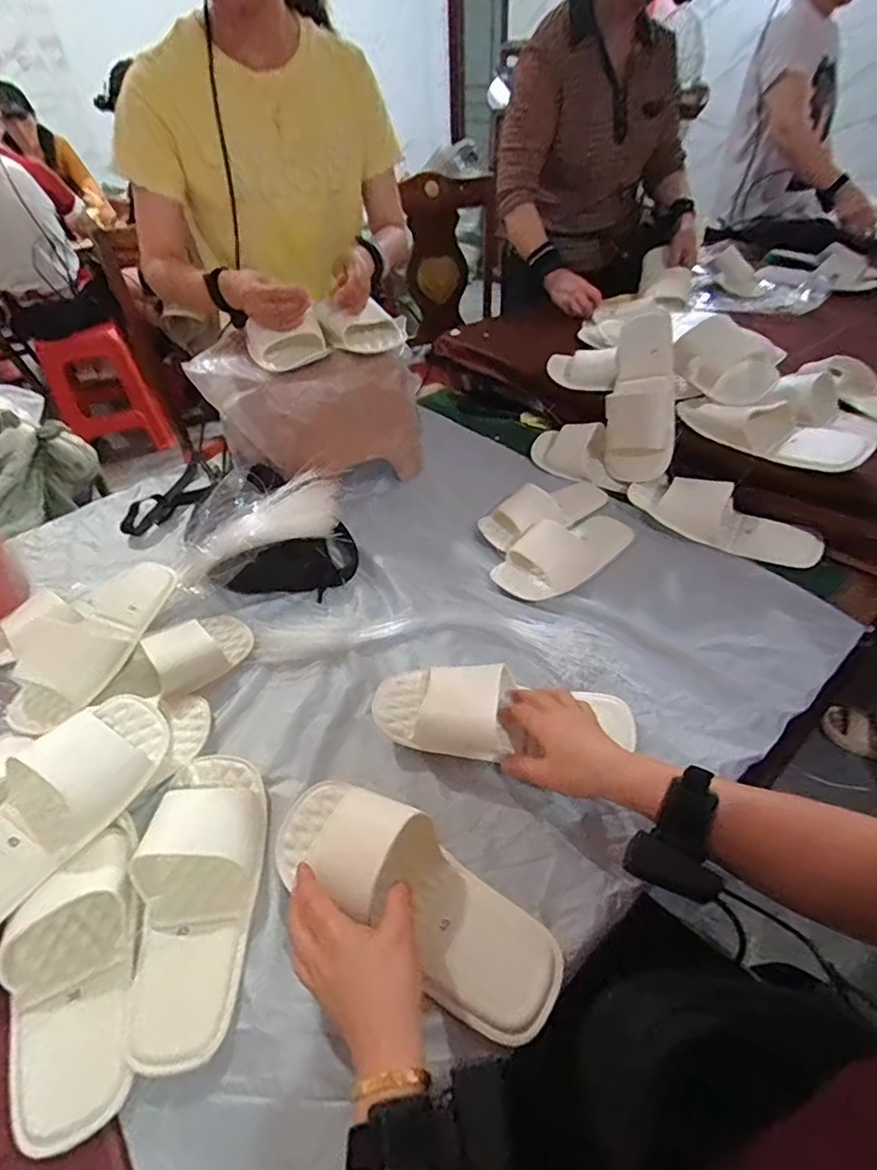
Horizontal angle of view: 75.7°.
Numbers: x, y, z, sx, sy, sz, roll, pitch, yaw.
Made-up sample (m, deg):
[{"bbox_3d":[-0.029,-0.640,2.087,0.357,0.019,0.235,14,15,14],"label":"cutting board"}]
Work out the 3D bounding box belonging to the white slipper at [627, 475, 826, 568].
[{"bbox_3d":[0.418,-0.101,0.840,0.276,0.046,0.106,32,53,32],"label":"white slipper"}]

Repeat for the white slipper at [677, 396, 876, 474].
[{"bbox_3d":[0.480,-0.226,0.830,0.265,0.051,0.100,27,50,28],"label":"white slipper"}]

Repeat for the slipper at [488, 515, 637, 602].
[{"bbox_3d":[0.186,-0.054,0.792,0.234,0.056,0.099,-23,46,-21],"label":"slipper"}]

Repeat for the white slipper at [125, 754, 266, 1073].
[{"bbox_3d":[-0.214,0.253,0.488,0.101,0.051,0.243,-4,43,-2],"label":"white slipper"}]

